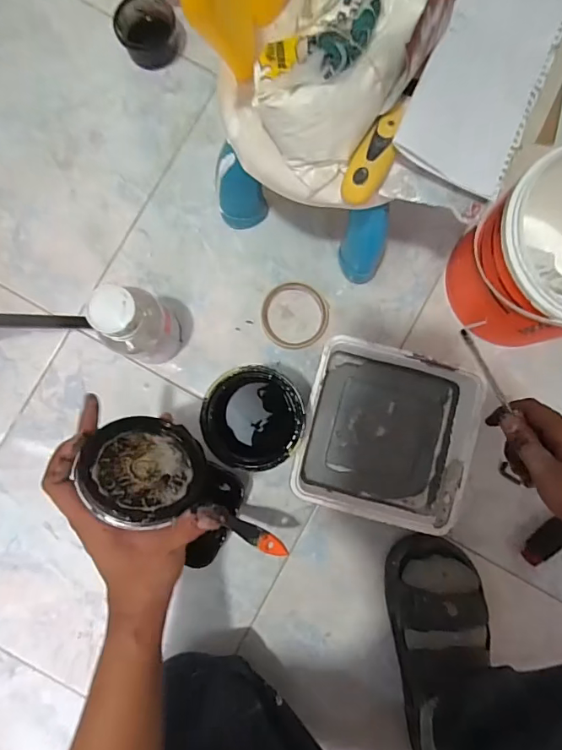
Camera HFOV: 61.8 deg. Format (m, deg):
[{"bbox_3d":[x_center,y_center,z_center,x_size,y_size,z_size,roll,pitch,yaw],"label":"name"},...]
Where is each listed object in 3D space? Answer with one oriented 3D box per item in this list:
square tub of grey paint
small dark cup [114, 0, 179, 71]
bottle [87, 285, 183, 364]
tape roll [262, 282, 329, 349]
[{"bbox_3d":[0.124,0.070,0.574,0.195,0.066,0.195,14,87,-1],"label":"square tub of grey paint"},{"bbox_3d":[-0.176,-0.451,0.618,0.077,0.039,0.074,0,87,-1],"label":"small dark cup"},{"bbox_3d":[-0.155,-0.053,0.528,0.064,0.170,0.064,0,87,-1],"label":"bottle"},{"bbox_3d":[0.018,-0.076,0.604,0.085,0.015,0.082,0,87,-1],"label":"tape roll"}]

